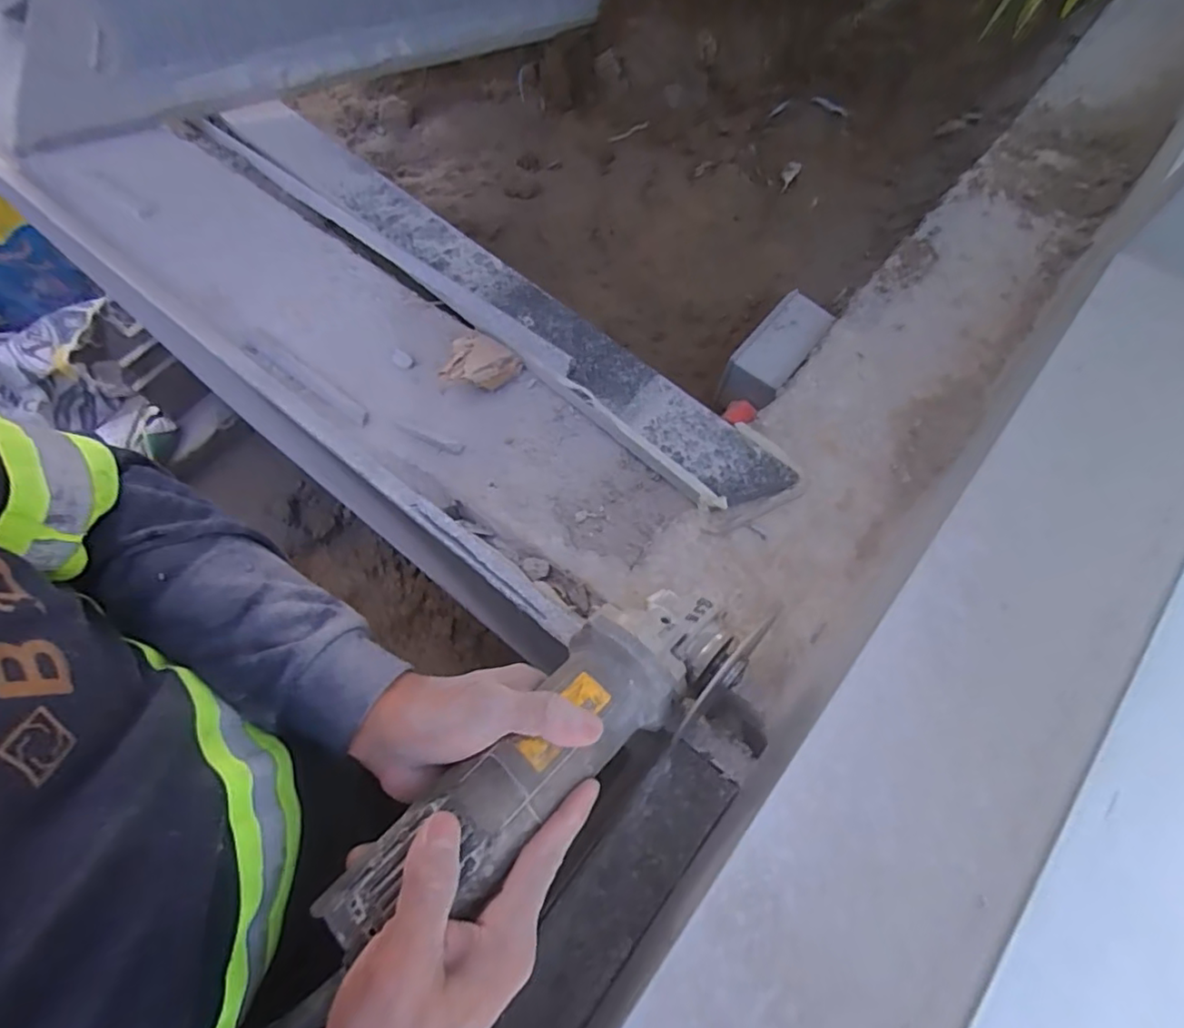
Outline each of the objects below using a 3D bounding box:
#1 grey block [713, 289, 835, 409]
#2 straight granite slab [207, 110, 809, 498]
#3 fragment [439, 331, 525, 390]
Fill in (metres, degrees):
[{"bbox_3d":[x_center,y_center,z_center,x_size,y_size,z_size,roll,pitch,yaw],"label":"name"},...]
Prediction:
[{"bbox_3d":[0.183,-0.155,0.577,0.058,0.054,0.121,34,72,15],"label":"grey block"},{"bbox_3d":[-0.155,-0.264,0.584,0.071,0.028,0.789,-41,67,-20],"label":"straight granite slab"},{"bbox_3d":[-0.106,-0.136,0.514,0.061,0.033,0.064,-1,65,2],"label":"fragment"}]

